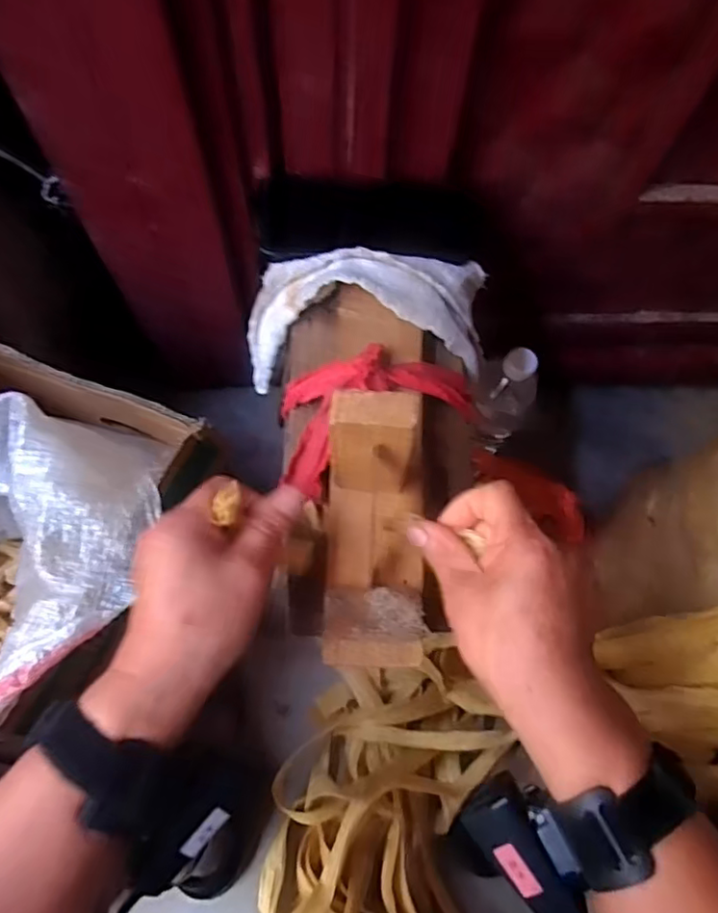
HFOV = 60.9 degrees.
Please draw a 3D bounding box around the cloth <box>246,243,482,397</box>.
[{"bbox_3d":[-0.003,-0.105,0.466,0.192,0.109,0.083,-2,70,12],"label":"cloth"}]

